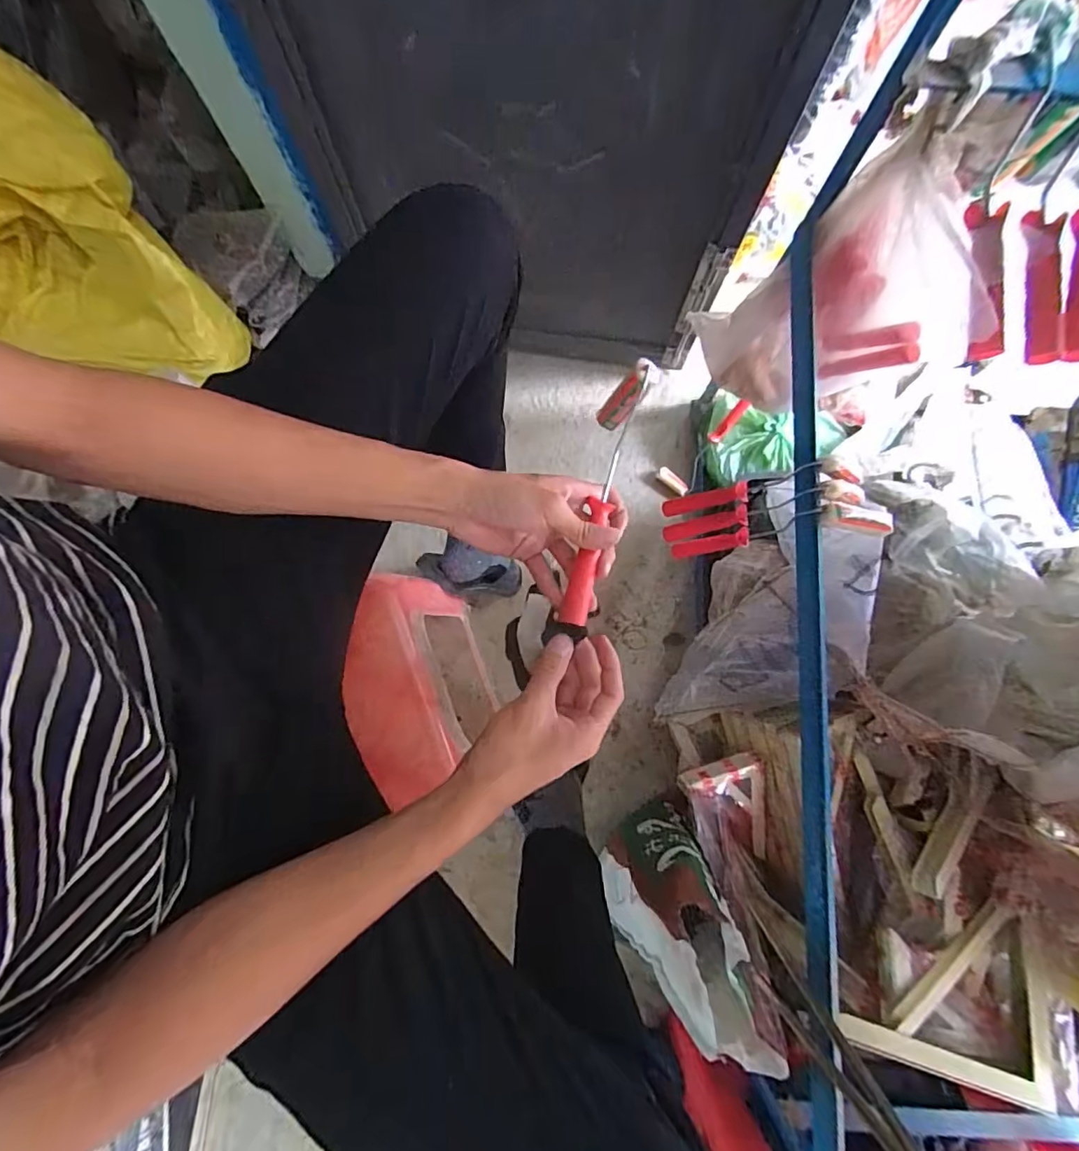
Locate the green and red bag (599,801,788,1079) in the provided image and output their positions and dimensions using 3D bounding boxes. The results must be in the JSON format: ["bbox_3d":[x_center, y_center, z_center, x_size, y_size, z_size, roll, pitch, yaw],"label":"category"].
[{"bbox_3d":[0.172,0.459,0.725,0.138,0.307,0.216,-11,80,-1],"label":"green and red bag"}]

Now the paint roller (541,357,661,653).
[{"bbox_3d":[0.052,-0.059,0.467,0.038,0.087,0.246,14,69,3],"label":"paint roller"}]

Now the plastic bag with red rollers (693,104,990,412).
[{"bbox_3d":[0.347,-0.318,0.654,0.254,0.296,0.111,34,82,6],"label":"plastic bag with red rollers"}]

